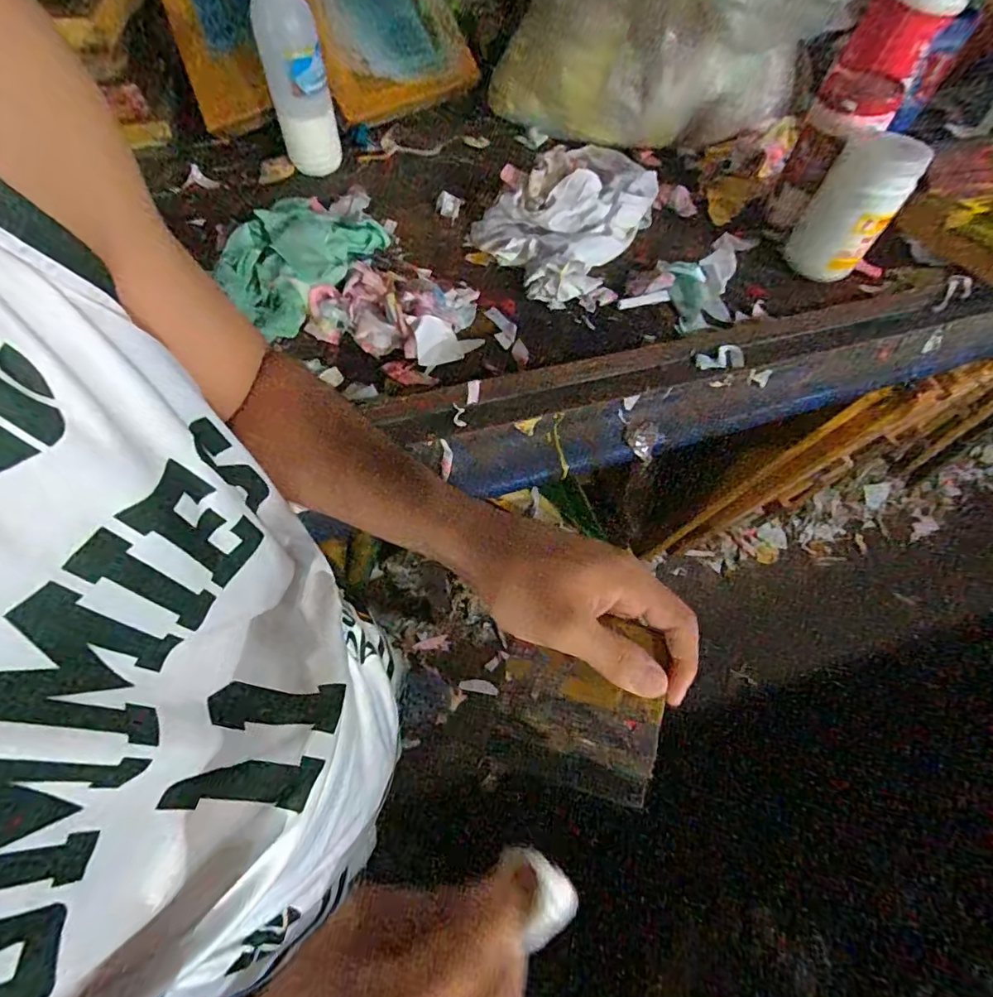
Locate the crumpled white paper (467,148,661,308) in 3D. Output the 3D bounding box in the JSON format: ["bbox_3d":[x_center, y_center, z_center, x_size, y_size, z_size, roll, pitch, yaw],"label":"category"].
[{"bbox_3d":[0.106,-0.432,0.755,0.208,0.070,0.373,27,64,13],"label":"crumpled white paper"}]

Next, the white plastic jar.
[{"bbox_3d":[0.468,-0.387,0.688,0.095,0.162,0.097,31,65,15],"label":"white plastic jar"}]

